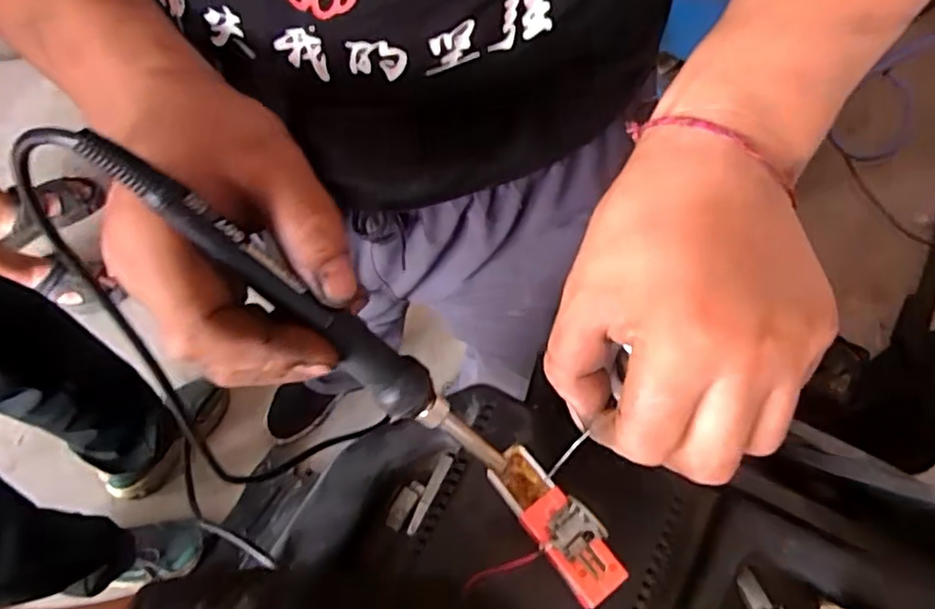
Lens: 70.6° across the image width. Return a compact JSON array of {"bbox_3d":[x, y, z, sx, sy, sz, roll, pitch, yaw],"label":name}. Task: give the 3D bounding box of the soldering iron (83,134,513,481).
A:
[{"bbox_3d":[-0.046,0.011,0.237,0.180,0.015,0.018,44,65,-27],"label":"soldering iron"}]

